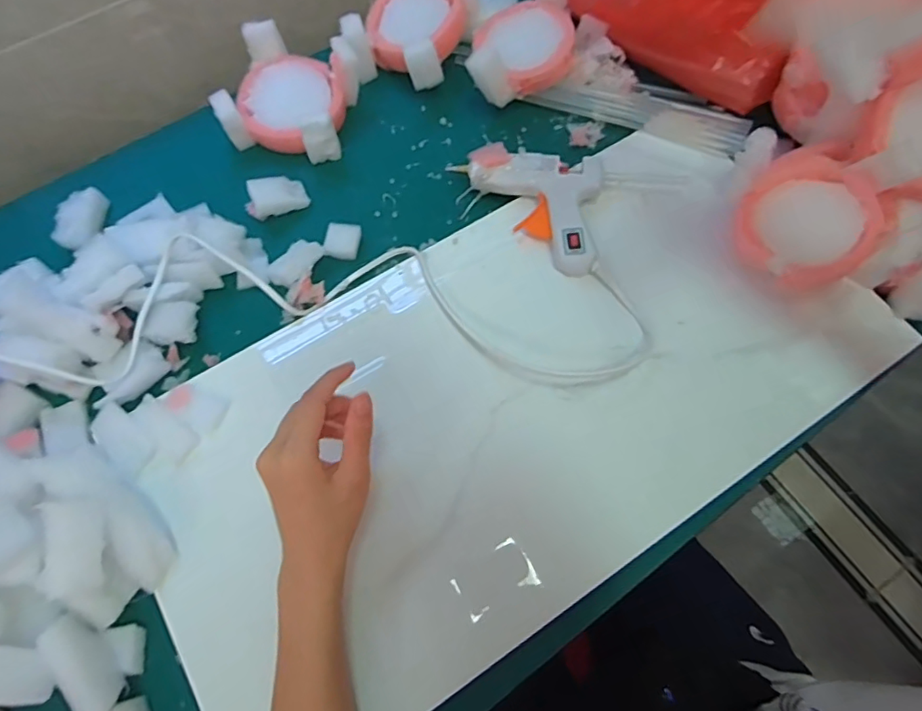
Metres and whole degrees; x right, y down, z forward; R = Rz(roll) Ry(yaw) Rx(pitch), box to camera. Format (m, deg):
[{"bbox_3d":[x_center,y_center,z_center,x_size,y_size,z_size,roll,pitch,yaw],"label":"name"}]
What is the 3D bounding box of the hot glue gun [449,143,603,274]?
[{"bbox_3d":[0.077,-0.145,0.482,0.089,0.023,0.149,-43,73,-14],"label":"hot glue gun"}]

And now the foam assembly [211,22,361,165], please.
[{"bbox_3d":[-0.163,-0.255,0.529,0.119,0.053,0.122,13,69,6],"label":"foam assembly"}]

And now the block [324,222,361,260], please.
[{"bbox_3d":[-0.105,-0.103,0.484,0.028,0.014,0.031,1,68,2],"label":"block"}]

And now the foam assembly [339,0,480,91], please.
[{"bbox_3d":[-0.053,-0.336,0.551,0.115,0.067,0.123,22,70,10],"label":"foam assembly"}]

